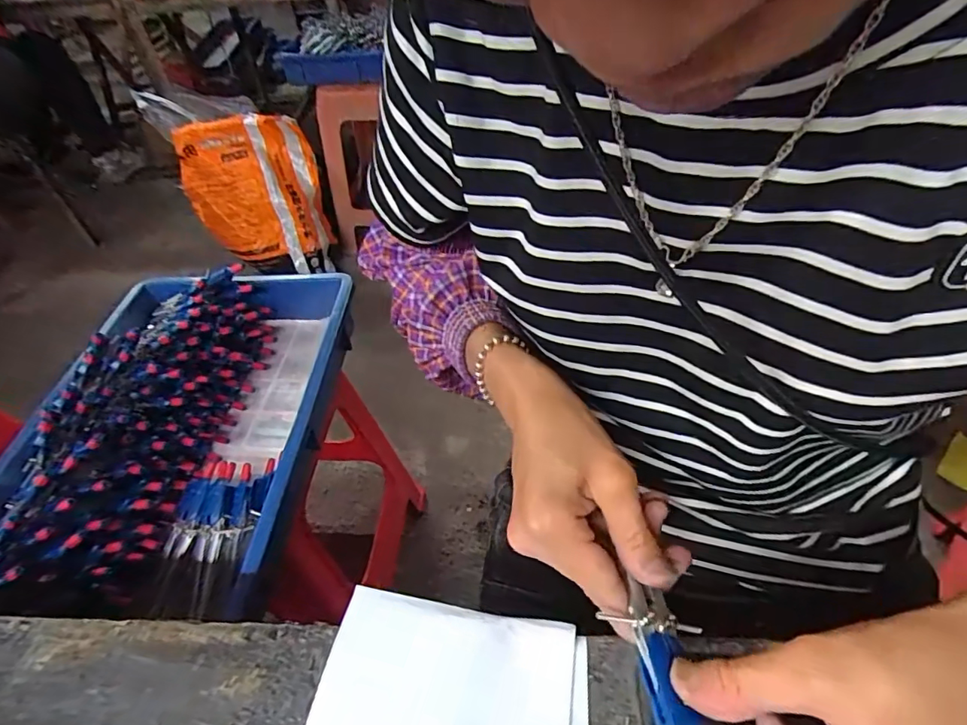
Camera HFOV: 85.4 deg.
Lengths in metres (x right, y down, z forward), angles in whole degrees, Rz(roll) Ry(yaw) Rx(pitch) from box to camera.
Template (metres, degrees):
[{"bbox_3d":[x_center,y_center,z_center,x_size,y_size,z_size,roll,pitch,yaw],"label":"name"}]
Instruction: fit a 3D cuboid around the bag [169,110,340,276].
[{"bbox_3d":[-0.604,-0.439,1.407,0.330,0.456,0.100,-16,9,-13],"label":"bag"}]

